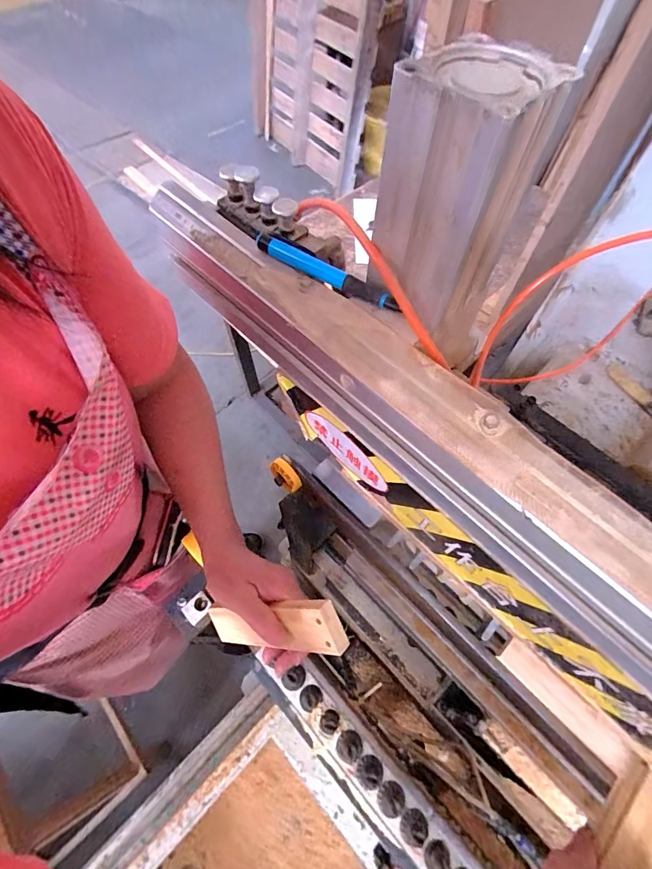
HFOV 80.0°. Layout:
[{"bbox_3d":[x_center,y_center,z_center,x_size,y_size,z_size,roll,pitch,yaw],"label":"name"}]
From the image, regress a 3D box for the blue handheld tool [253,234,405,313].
[{"bbox_3d":[-0.002,-0.117,0.276,0.119,0.013,0.011,29,65,14],"label":"blue handheld tool"}]

